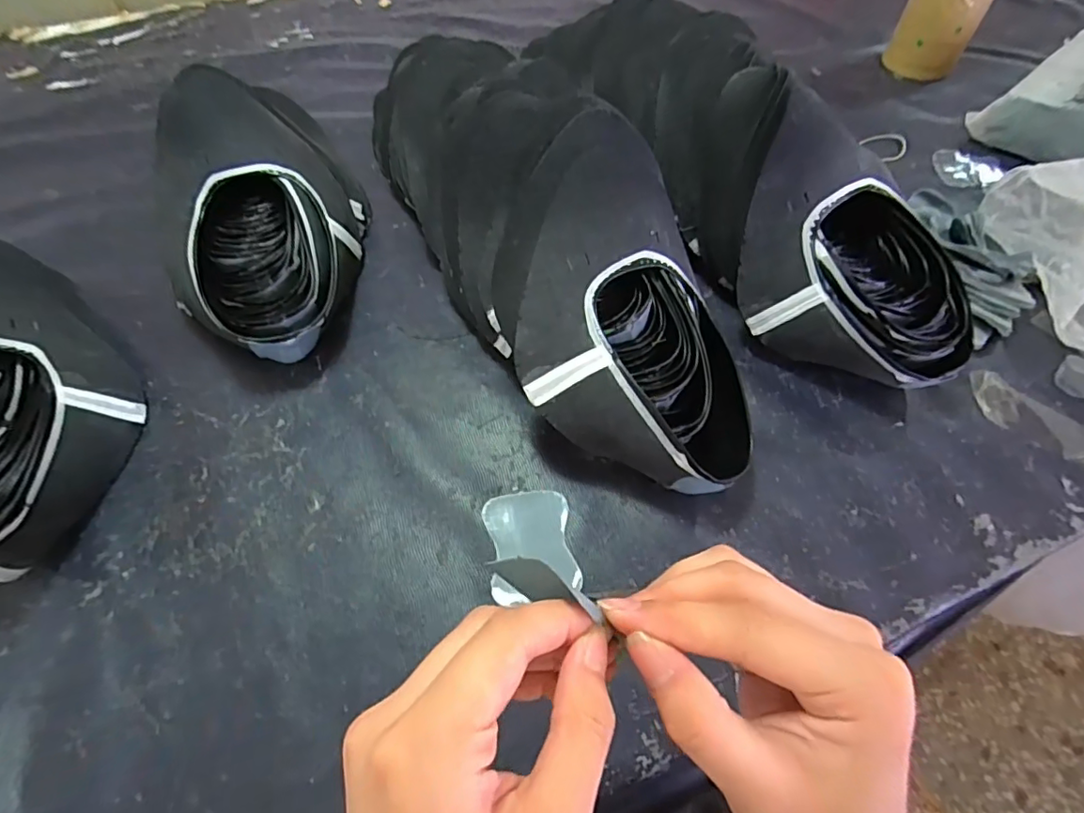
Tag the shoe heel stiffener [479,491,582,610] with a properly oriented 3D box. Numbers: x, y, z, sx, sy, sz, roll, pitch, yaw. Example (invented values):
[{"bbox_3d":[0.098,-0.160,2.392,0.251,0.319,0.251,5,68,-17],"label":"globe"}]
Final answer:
[{"bbox_3d":[-0.008,0.093,0.372,0.058,0.005,0.073,-8,57,-5],"label":"shoe heel stiffener"}]

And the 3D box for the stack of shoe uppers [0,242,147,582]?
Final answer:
[{"bbox_3d":[-0.380,-0.004,0.389,0.130,0.095,0.250,-29,62,-18],"label":"stack of shoe uppers"}]

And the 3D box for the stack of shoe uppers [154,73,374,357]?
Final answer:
[{"bbox_3d":[-0.241,-0.179,0.476,0.151,0.140,0.289,-18,59,-12],"label":"stack of shoe uppers"}]

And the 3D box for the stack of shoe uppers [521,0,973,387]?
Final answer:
[{"bbox_3d":[0.171,-0.220,0.496,0.139,0.149,0.490,-22,60,-14],"label":"stack of shoe uppers"}]

